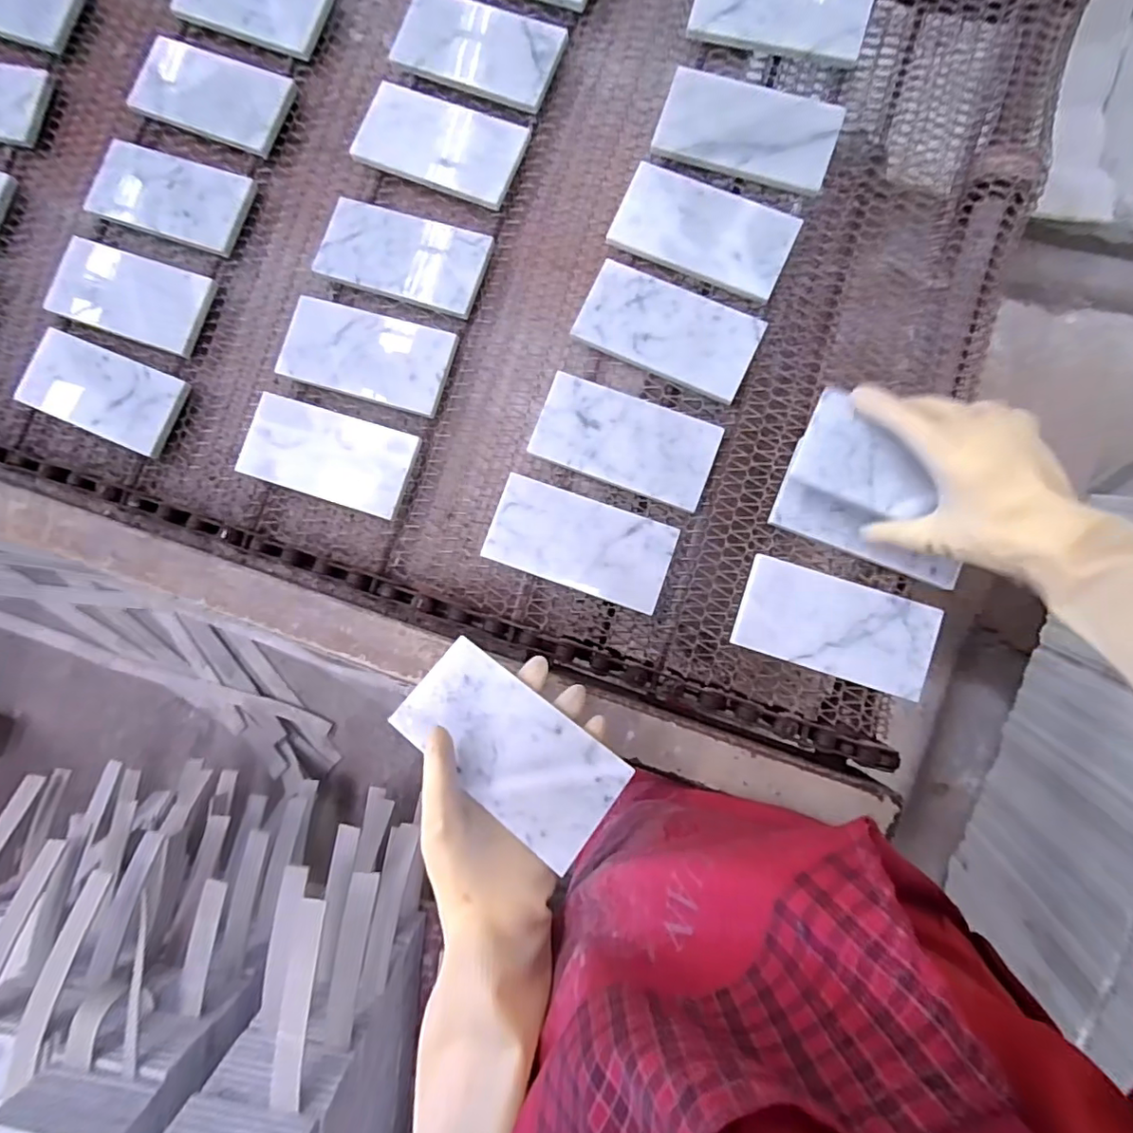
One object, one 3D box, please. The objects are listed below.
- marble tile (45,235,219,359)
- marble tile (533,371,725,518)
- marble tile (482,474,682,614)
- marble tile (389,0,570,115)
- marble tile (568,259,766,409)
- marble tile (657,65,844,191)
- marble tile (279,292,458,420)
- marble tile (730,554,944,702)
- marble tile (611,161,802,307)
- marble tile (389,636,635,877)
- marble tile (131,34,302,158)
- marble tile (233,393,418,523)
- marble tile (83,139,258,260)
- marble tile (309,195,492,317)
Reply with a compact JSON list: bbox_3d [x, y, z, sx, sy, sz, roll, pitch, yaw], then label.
[{"bbox_3d":[-0.429,-0.265,0.550,0.171,0.010,0.081,21,87,8],"label":"marble tile"},{"bbox_3d":[0.052,-0.109,0.496,0.154,0.019,0.078,21,87,8],"label":"marble tile"},{"bbox_3d":[0.012,-0.020,0.479,0.152,0.004,0.076,19,80,3],"label":"marble tile"},{"bbox_3d":[-0.085,-0.490,0.531,0.158,0.007,0.080,26,93,9],"label":"marble tile"},{"bbox_3d":[0.091,-0.211,0.502,0.154,0.016,0.080,26,88,9],"label":"marble tile"},{"bbox_3d":[0.165,-0.398,0.514,0.157,0.017,0.083,20,87,8],"label":"marble tile"},{"bbox_3d":[-0.185,-0.193,0.514,0.159,0.008,0.079,16,88,10],"label":"marble tile"},{"bbox_3d":[0.221,0.049,0.460,0.153,0.012,0.077,17,87,8],"label":"marble tile"},{"bbox_3d":[0.124,-0.302,0.509,0.153,0.016,0.080,24,88,9],"label":"marble tile"},{"bbox_3d":[-0.038,0.119,0.377,0.151,0.006,0.074,33,71,19],"label":"marble tile"},{"bbox_3d":[-0.356,-0.468,0.558,0.159,0.018,0.078,22,99,5],"label":"marble tile"},{"bbox_3d":[-0.216,-0.100,0.506,0.158,0.010,0.077,17,90,12],"label":"marble tile"},{"bbox_3d":[-0.390,-0.362,0.551,0.172,0.011,0.076,22,98,11],"label":"marble tile"},{"bbox_3d":[-0.153,-0.288,0.521,0.159,0.008,0.081,19,83,9],"label":"marble tile"}]

